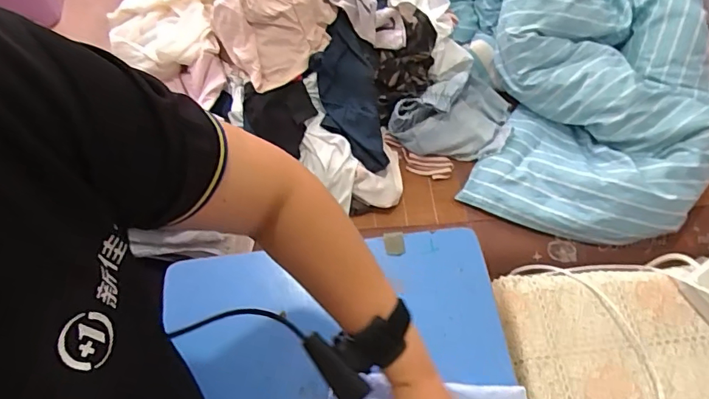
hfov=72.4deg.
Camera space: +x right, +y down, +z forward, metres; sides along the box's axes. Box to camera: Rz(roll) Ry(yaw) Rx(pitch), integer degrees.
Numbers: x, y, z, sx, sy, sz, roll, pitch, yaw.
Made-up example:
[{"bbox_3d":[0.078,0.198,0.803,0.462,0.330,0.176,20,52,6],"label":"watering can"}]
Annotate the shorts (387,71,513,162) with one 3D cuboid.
[{"bbox_3d":[0.241,-0.180,1.066,0.284,0.093,0.197,-39,71,-19],"label":"shorts"}]

